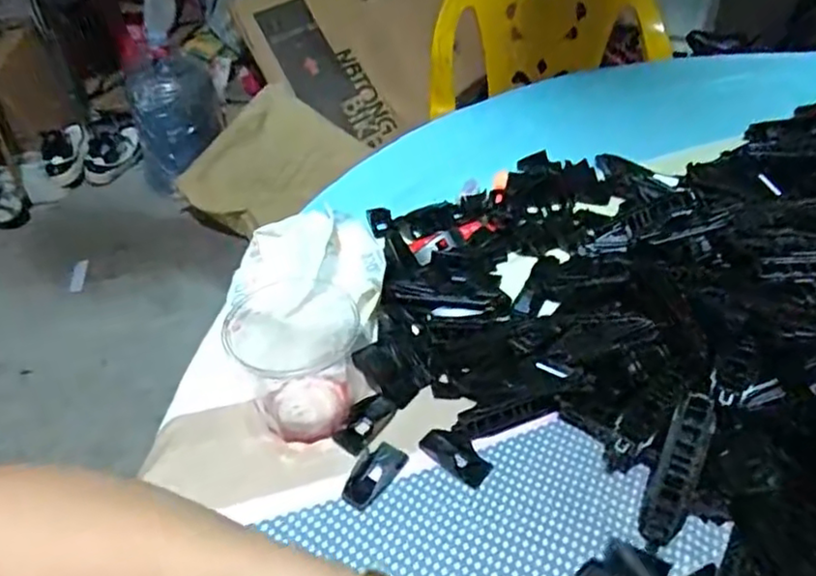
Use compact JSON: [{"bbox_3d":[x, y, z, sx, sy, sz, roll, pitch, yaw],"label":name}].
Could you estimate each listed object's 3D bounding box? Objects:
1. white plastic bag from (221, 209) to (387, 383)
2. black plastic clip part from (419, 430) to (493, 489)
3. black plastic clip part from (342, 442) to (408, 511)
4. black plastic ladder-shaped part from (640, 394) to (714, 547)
[{"bbox_3d":[-0.067,-0.008,0.438,0.108,0.042,0.154,-10,39,-9],"label":"white plastic bag"},{"bbox_3d":[0.028,0.094,0.362,0.040,0.007,0.021,26,47,31],"label":"black plastic clip part"},{"bbox_3d":[-0.020,0.102,0.354,0.023,0.004,0.042,24,46,30],"label":"black plastic clip part"},{"bbox_3d":[0.134,0.090,0.319,0.019,0.004,0.076,20,80,26],"label":"black plastic ladder-shaped part"}]

